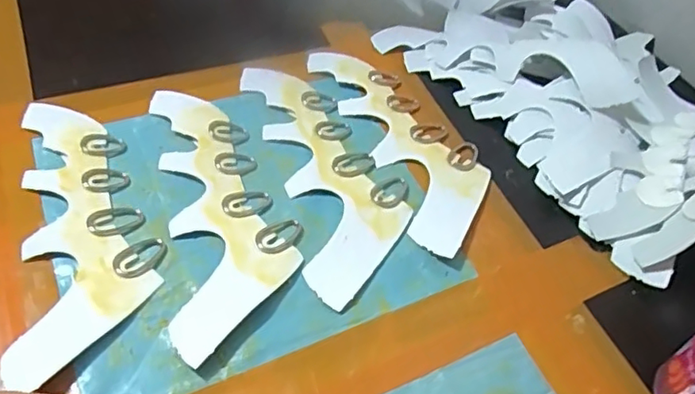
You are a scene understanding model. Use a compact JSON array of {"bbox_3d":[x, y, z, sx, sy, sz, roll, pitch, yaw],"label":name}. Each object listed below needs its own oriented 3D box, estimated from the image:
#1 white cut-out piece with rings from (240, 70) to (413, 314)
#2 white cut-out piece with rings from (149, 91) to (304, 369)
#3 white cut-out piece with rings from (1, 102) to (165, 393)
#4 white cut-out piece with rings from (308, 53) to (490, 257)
[{"bbox_3d":[-0.020,-0.024,0.421,0.087,0.004,0.217,-17,55,-19],"label":"white cut-out piece with rings"},{"bbox_3d":[-0.088,0.001,0.386,0.083,0.009,0.213,-13,54,-16],"label":"white cut-out piece with rings"},{"bbox_3d":[-0.168,0.013,0.369,0.080,0.009,0.207,-9,53,-14],"label":"white cut-out piece with rings"},{"bbox_3d":[0.040,-0.050,0.447,0.085,0.007,0.214,-22,56,-22],"label":"white cut-out piece with rings"}]

